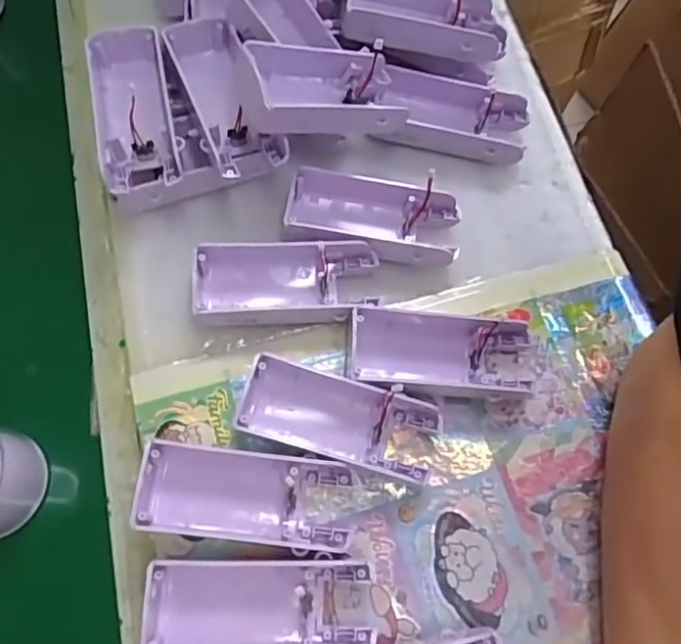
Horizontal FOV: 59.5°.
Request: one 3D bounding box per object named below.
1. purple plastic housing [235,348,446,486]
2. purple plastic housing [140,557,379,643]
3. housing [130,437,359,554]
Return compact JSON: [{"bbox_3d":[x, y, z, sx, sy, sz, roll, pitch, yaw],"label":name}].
[{"bbox_3d":[0.001,0.052,0.329,0.105,0.029,0.044,14,69,2],"label":"purple plastic housing"},{"bbox_3d":[-0.040,0.141,0.296,0.112,0.026,0.044,1,69,-2],"label":"purple plastic housing"},{"bbox_3d":[-0.047,0.091,0.312,0.107,0.032,0.043,7,69,0],"label":"housing"}]

